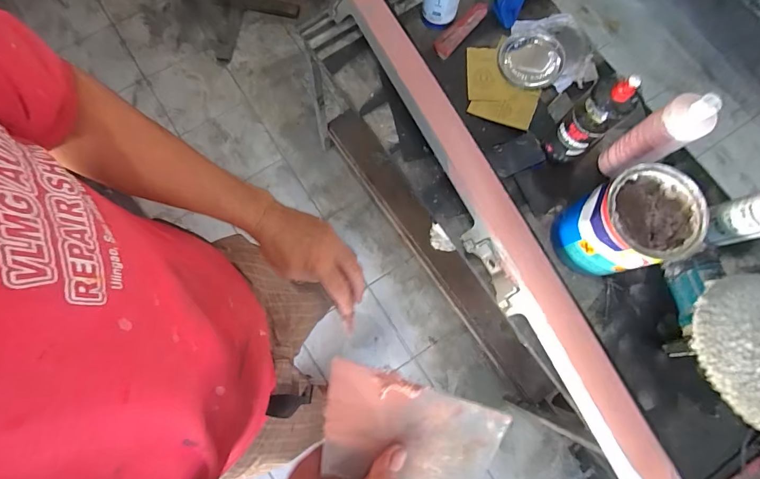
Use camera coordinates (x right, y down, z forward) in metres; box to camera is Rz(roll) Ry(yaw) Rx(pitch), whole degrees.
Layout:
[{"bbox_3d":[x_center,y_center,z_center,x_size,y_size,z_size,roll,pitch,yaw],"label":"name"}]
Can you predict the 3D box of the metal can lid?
[{"bbox_3d":[0.361,-0.428,0.912,0.147,0.022,0.153,-1,69,3],"label":"metal can lid"}]

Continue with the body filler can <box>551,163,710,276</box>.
[{"bbox_3d":[0.453,-0.025,0.725,0.169,0.198,0.150,-33,80,-8],"label":"body filler can"}]

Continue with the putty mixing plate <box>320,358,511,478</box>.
[{"bbox_3d":[0.018,0.161,0.303,0.138,0.007,0.095,17,91,11],"label":"putty mixing plate"}]

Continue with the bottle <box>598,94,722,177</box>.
[{"bbox_3d":[0.527,-0.190,0.738,0.066,0.234,0.078,-31,80,-8],"label":"bottle"}]

